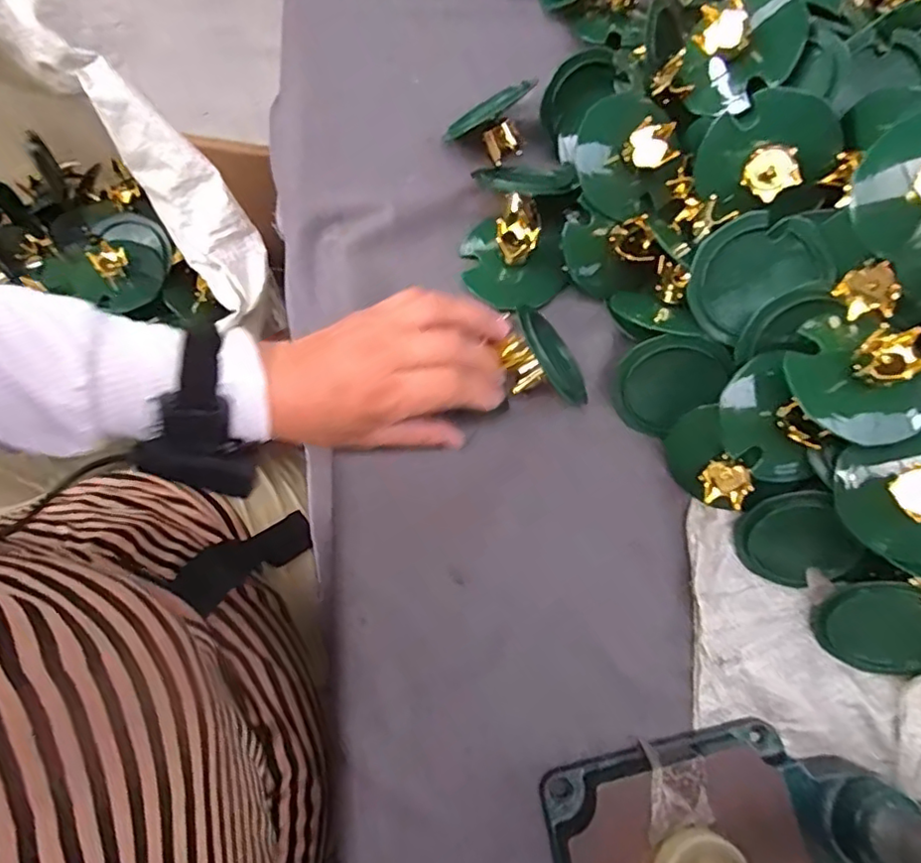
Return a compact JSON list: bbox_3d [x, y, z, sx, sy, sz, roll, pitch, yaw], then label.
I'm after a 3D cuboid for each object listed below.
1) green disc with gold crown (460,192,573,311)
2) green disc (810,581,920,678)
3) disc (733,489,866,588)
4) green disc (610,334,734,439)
[{"bbox_3d":[0.039,-0.124,0.431,0.075,0.051,0.069,1,75,-3],"label":"green disc with gold crown"},{"bbox_3d":[0.262,0.122,0.367,0.074,0.009,0.071,9,120,16],"label":"green disc"},{"bbox_3d":[0.210,0.070,0.379,0.064,0.009,0.070,6,125,9],"label":"disc"},{"bbox_3d":[0.133,-0.029,0.387,0.064,0.070,0.006,18,32,9],"label":"green disc"}]

